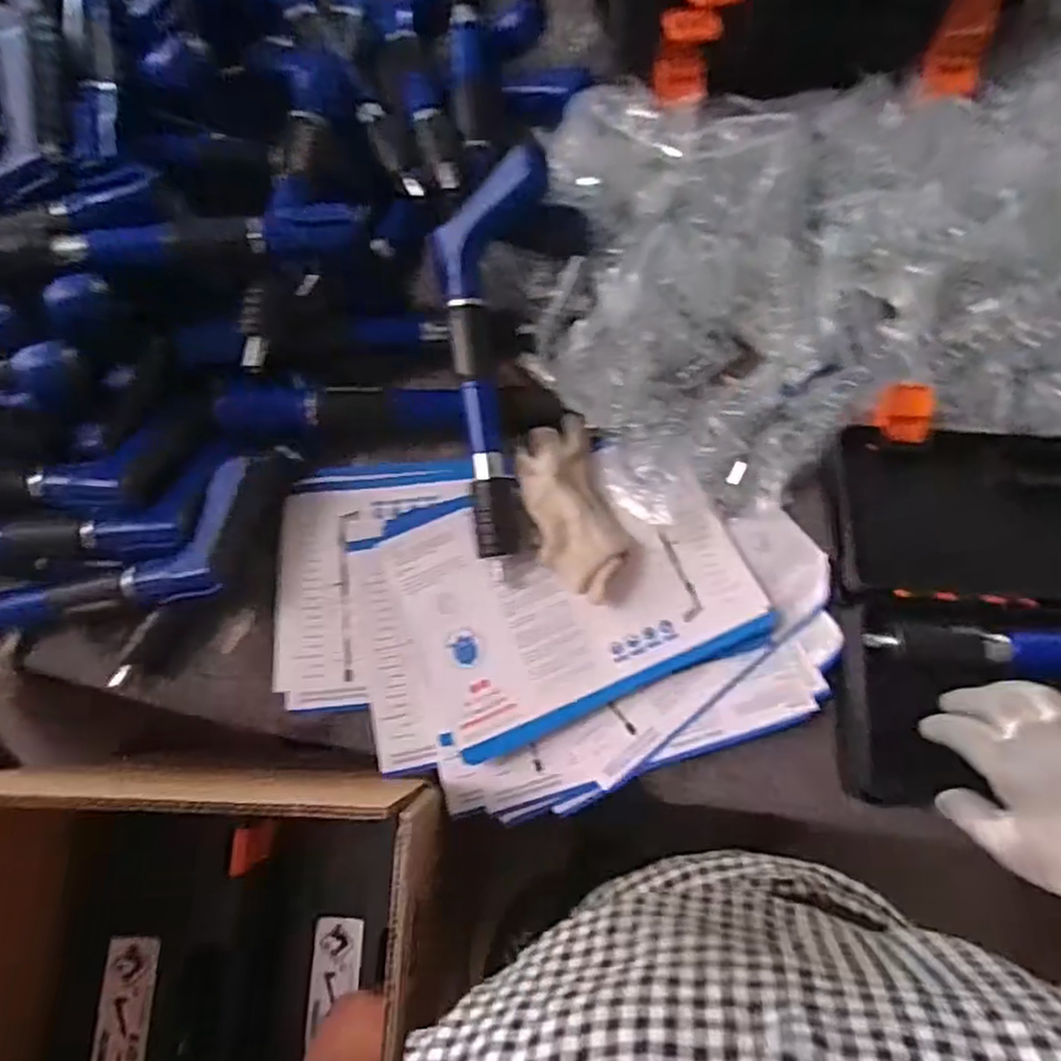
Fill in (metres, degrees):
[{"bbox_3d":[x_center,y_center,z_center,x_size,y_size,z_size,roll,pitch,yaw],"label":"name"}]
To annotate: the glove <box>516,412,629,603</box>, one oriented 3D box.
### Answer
[{"bbox_3d":[0.035,-0.018,0.569,0.071,0.036,0.146,-16,77,-2],"label":"glove"}]

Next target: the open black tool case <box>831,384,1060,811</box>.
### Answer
[{"bbox_3d":[0.410,0.045,0.535,0.340,0.050,0.305,3,77,3],"label":"open black tool case"}]

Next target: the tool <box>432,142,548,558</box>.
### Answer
[{"bbox_3d":[-0.032,-0.135,0.564,0.083,0.037,0.305,-1,90,2],"label":"tool"}]

